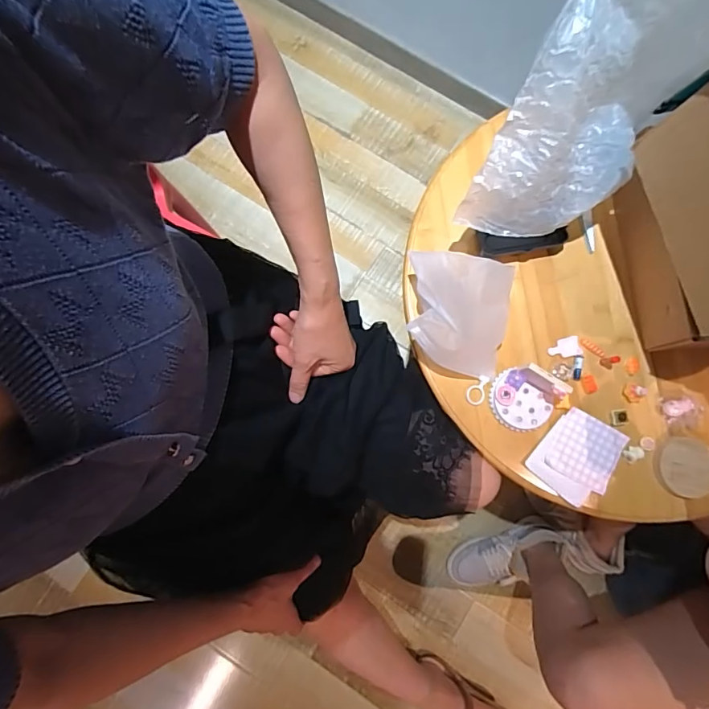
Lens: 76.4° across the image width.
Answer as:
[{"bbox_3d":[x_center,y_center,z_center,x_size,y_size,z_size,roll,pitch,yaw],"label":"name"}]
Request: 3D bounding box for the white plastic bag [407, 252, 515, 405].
[{"bbox_3d":[0.124,-0.043,0.544,0.127,0.073,0.153,8,80,2],"label":"white plastic bag"}]

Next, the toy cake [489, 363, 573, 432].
[{"bbox_3d":[0.204,0.054,0.529,0.077,0.058,0.069,27,81,5],"label":"toy cake"}]

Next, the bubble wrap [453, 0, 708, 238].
[{"bbox_3d":[0.303,-0.274,0.433,0.386,0.250,0.159,-17,81,-3],"label":"bubble wrap"}]

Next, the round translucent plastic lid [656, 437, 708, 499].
[{"bbox_3d":[0.397,0.135,0.535,0.068,0.012,0.066,0,81,0],"label":"round translucent plastic lid"}]

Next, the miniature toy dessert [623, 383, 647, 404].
[{"bbox_3d":[0.342,0.047,0.549,0.019,0.024,0.024,-12,81,-2],"label":"miniature toy dessert"}]

